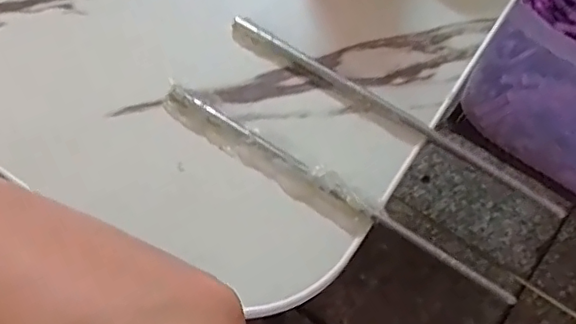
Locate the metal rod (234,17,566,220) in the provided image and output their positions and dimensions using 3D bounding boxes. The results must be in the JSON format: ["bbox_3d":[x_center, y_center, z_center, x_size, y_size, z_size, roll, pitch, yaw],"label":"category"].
[{"bbox_3d":[0.050,-0.024,0.287,0.180,0.006,0.006,32,71,12],"label":"metal rod"}]

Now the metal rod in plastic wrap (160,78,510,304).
[{"bbox_3d":[0.017,0.013,0.270,0.177,0.005,0.016,31,88,13],"label":"metal rod in plastic wrap"}]

